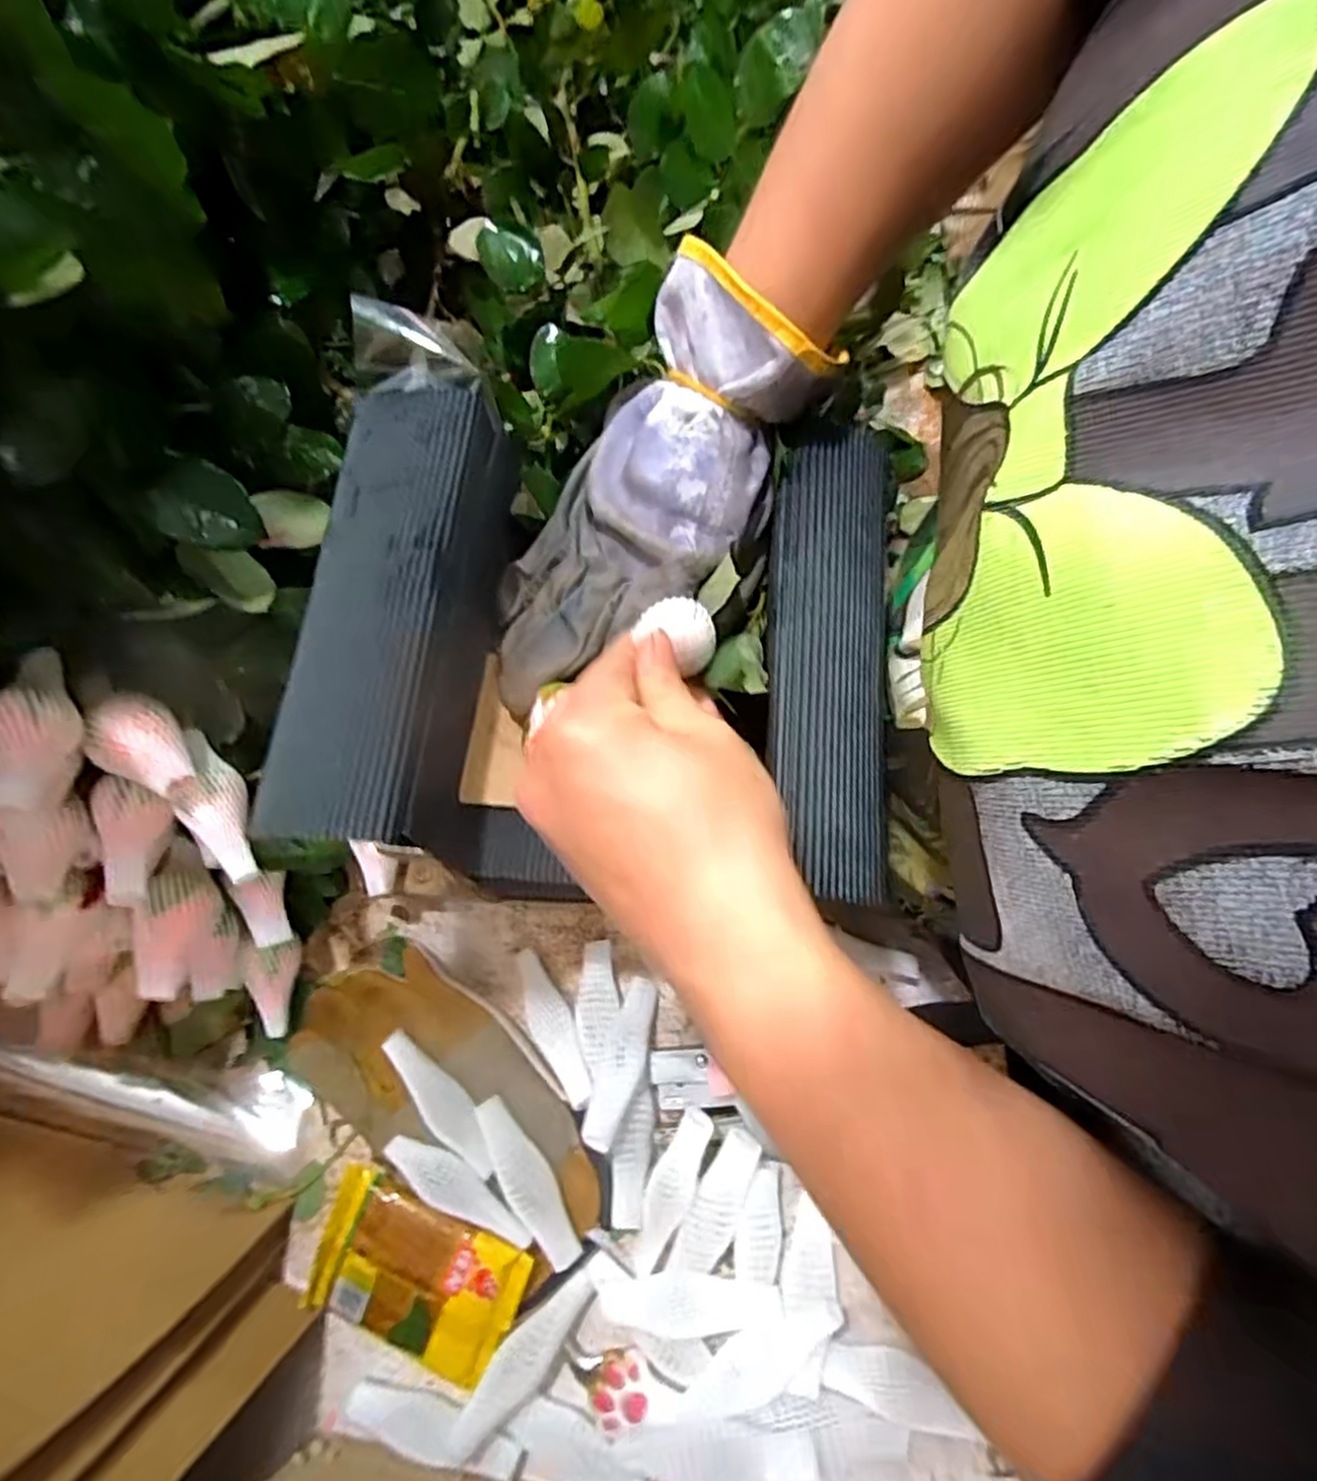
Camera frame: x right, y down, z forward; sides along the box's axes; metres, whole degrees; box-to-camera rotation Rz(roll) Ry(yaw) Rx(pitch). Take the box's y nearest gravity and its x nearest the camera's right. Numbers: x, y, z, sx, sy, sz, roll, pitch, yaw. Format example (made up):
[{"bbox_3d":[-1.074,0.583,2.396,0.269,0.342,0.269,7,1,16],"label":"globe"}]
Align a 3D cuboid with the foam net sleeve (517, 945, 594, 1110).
[{"bbox_3d":[-0.063,0.166,0.413,0.025,0.005,0.095,-27,54,-9],"label":"foam net sleeve"}]

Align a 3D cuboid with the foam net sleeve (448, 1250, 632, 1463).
[{"bbox_3d":[-0.061,0.308,0.356,0.026,0.012,0.109,41,77,16],"label":"foam net sleeve"}]

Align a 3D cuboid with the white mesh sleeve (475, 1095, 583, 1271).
[{"bbox_3d":[-0.072,0.238,0.383,0.026,0.008,0.089,-36,72,-10],"label":"white mesh sleeve"}]

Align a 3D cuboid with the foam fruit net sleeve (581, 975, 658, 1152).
[{"bbox_3d":[-0.020,0.178,0.395,0.027,0.009,0.096,17,44,5],"label":"foam fruit net sleeve"}]

